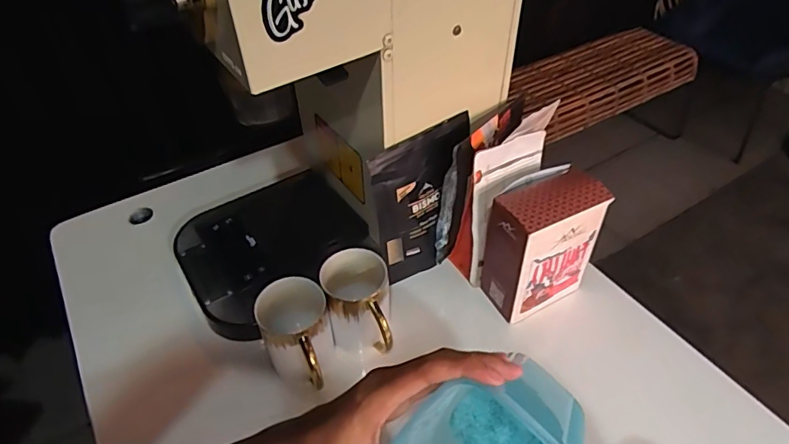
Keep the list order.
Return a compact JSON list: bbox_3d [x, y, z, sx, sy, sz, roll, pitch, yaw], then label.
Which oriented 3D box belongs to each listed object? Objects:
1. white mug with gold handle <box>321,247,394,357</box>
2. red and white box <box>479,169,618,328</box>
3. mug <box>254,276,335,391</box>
[{"bbox_3d":[-0.042,0.090,0.562,0.070,0.093,0.082,-3,45,-2],"label":"white mug with gold handle"},{"bbox_3d":[0.165,0.026,0.581,0.106,0.160,0.074,-18,48,-17],"label":"red and white box"},{"bbox_3d":[-0.097,0.126,0.536,0.070,0.103,0.090,-20,48,-18],"label":"mug"}]

